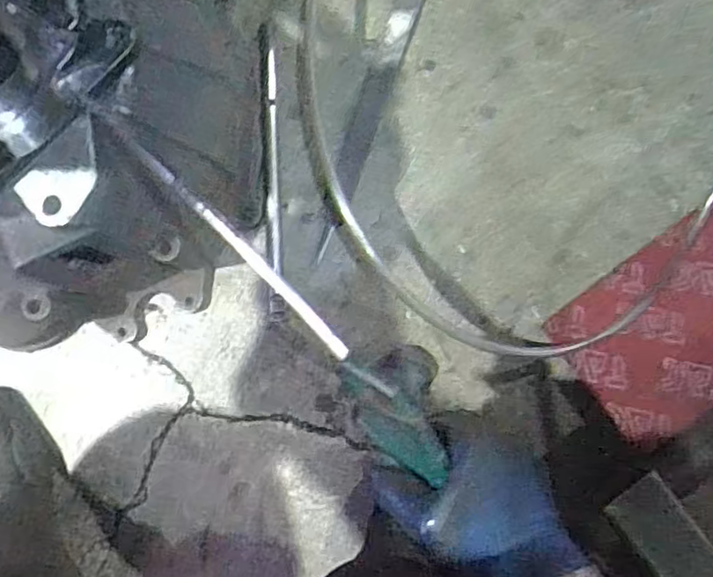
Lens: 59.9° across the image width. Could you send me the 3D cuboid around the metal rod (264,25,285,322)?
[{"bbox_3d":[-0.081,-0.112,0.592,0.015,0.012,0.282,-3,88,3],"label":"metal rod"}]

